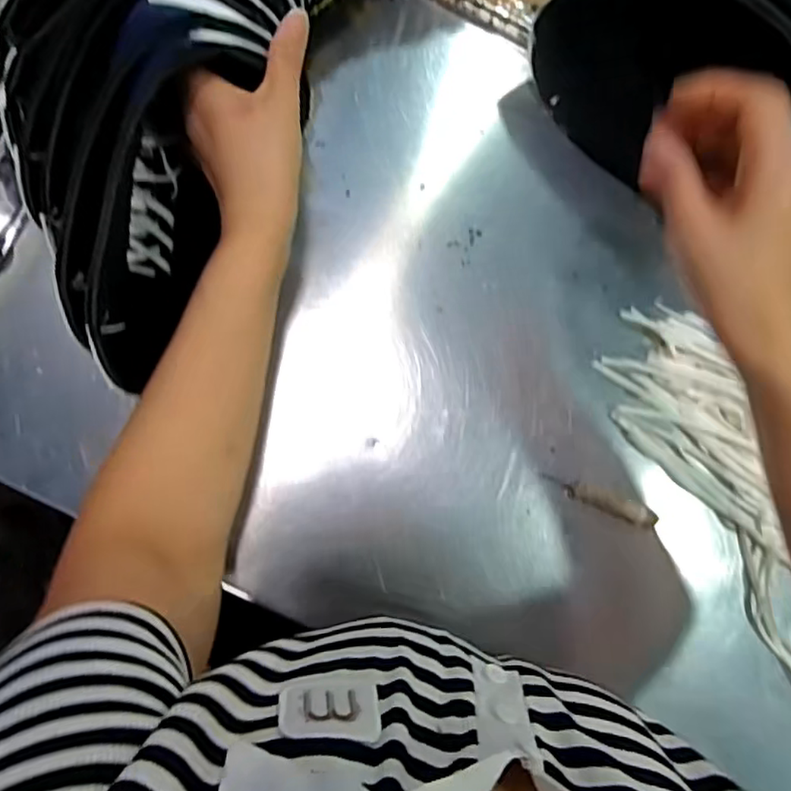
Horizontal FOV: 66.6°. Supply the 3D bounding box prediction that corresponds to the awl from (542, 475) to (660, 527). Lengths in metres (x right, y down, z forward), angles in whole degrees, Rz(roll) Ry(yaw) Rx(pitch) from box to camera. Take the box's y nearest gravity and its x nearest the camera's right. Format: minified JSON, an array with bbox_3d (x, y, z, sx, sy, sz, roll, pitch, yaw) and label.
[{"bbox_3d":[0.159,0.082,0.463,0.094,0.016,0.017,19,82,-4],"label":"awl"}]

